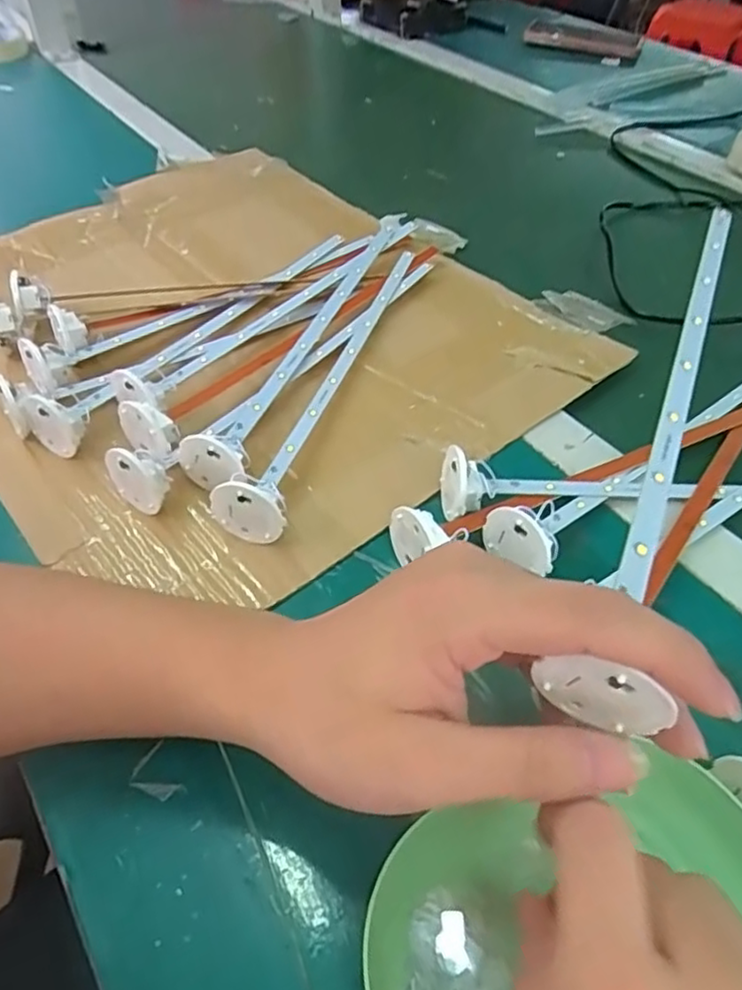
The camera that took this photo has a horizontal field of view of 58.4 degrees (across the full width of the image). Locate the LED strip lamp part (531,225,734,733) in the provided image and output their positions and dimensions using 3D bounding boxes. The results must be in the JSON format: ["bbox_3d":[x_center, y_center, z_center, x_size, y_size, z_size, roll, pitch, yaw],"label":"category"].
[{"bbox_3d":[0.124,-0.043,0.265,0.033,0.031,0.286,21,54,15],"label":"LED strip lamp part"}]

